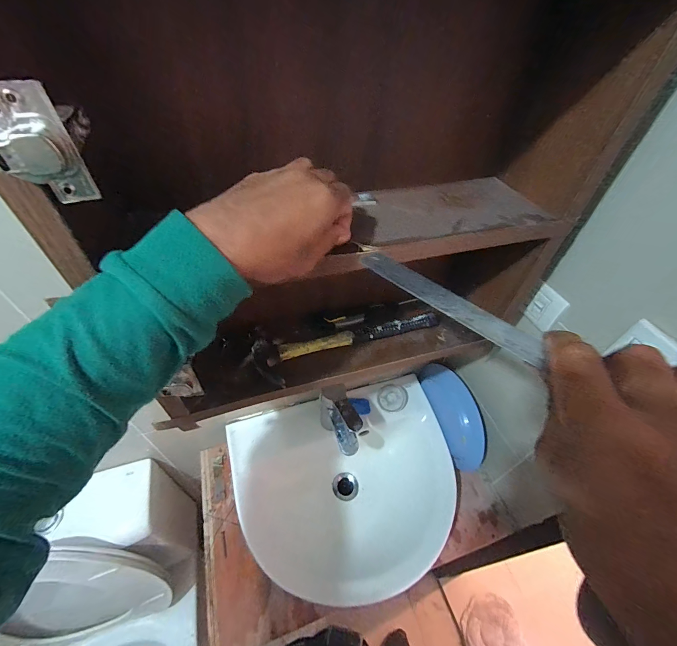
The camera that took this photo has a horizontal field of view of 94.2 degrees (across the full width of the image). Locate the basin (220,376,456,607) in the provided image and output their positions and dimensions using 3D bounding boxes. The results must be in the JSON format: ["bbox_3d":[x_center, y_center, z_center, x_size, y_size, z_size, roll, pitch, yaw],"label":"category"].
[{"bbox_3d":[0.023,0.356,0.689,0.463,0.153,0.370,-11,48,-13],"label":"basin"}]

